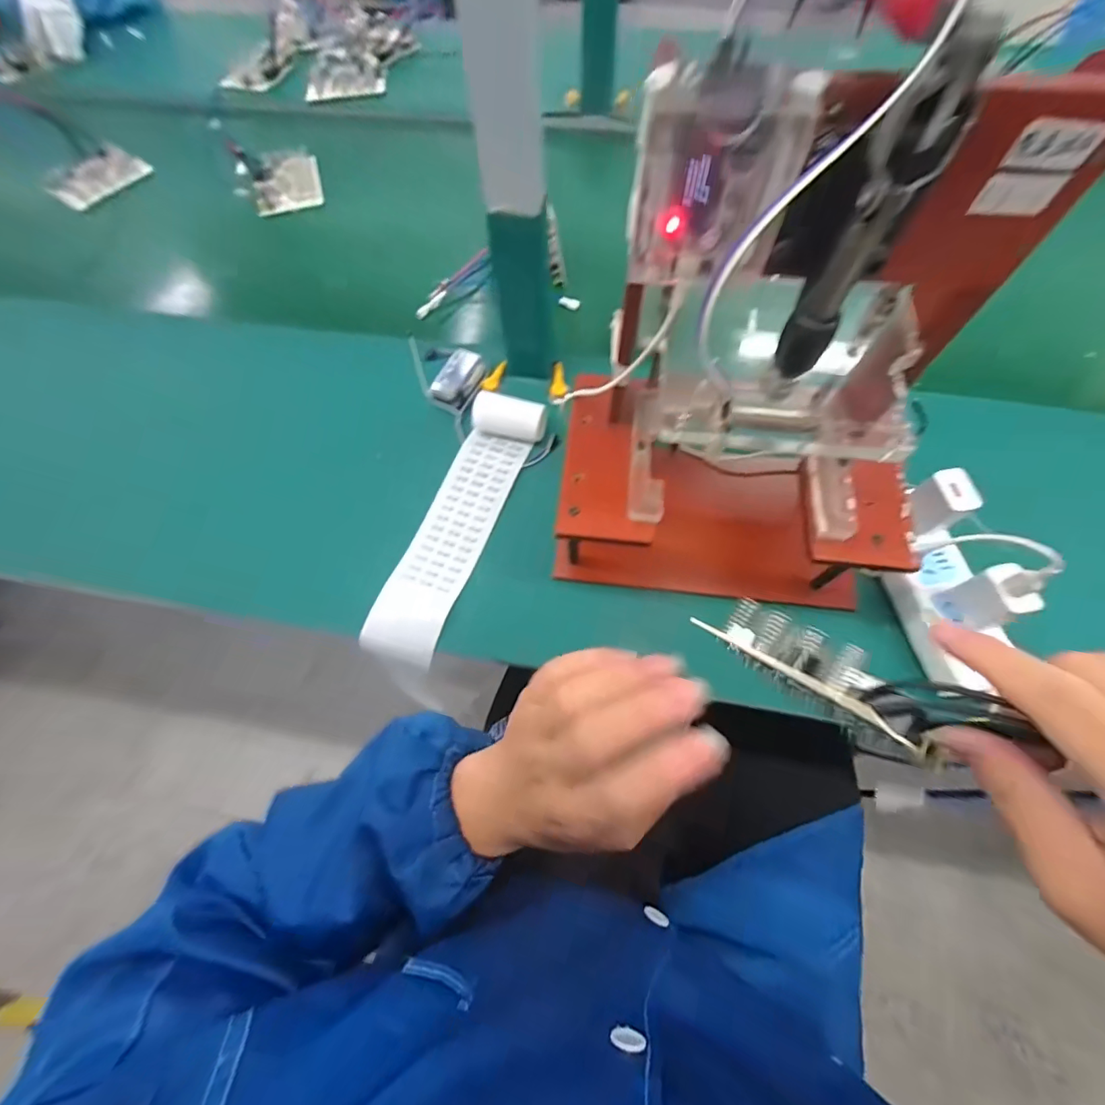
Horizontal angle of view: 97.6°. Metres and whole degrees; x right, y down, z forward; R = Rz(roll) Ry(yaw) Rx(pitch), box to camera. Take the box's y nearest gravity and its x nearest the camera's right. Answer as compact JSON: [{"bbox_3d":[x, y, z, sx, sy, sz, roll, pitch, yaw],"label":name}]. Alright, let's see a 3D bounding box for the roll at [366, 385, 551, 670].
[{"bbox_3d":[-0.084,-0.040,0.459,0.070,0.061,0.291,20,67,10],"label":"roll"}]

